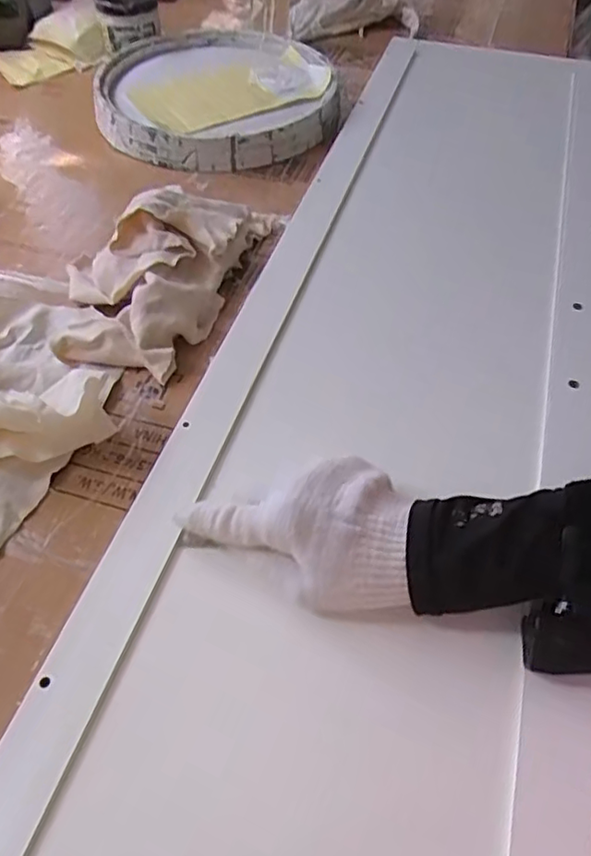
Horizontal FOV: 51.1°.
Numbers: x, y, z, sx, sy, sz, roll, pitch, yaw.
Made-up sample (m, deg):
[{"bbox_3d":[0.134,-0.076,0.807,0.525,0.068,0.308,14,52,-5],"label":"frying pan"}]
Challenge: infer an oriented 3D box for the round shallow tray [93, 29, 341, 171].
[{"bbox_3d":[-0.092,-0.413,0.767,0.287,0.039,0.287,1,52,0],"label":"round shallow tray"}]

